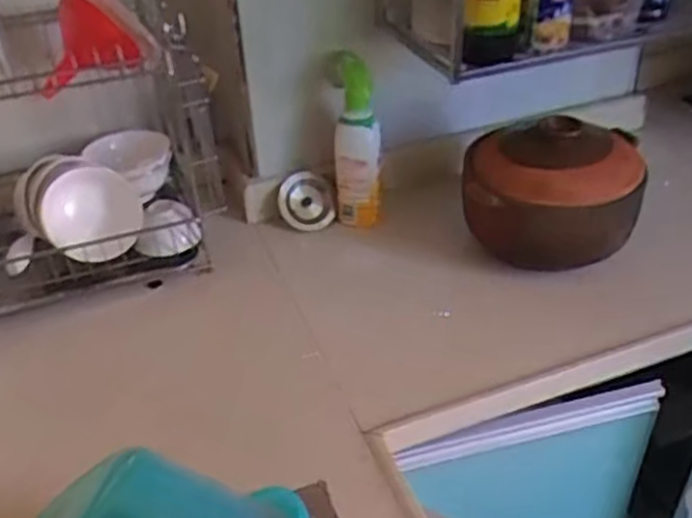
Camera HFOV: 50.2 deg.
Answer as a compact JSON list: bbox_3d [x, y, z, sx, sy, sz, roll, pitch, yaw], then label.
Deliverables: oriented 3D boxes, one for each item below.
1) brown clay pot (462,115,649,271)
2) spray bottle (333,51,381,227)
[{"bbox_3d":[0.271,-0.083,0.964,0.210,0.182,0.230,-2,36,2],"label":"brown clay pot"},{"bbox_3d":[0.014,-0.158,1.033,0.063,0.248,0.088,-5,36,-2],"label":"spray bottle"}]

